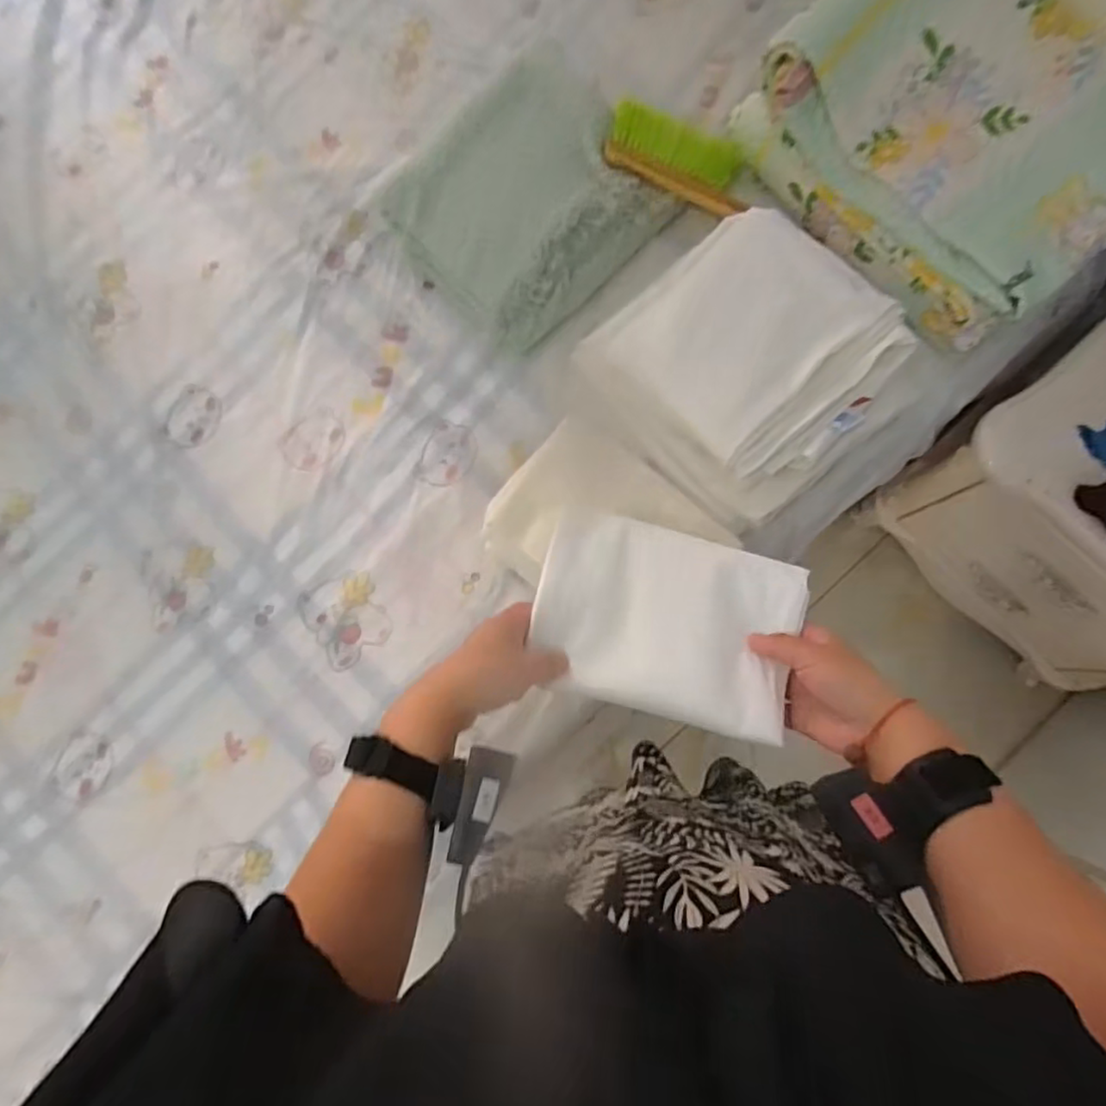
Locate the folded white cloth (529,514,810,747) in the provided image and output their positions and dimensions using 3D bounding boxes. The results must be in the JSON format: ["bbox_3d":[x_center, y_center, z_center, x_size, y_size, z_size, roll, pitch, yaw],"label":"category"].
[{"bbox_3d":[0.088,0.052,0.510,0.200,0.032,0.140,16,85,7],"label":"folded white cloth"}]

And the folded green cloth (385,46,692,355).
[{"bbox_3d":[-0.028,-0.455,0.836,0.318,0.077,0.281,-42,81,-1],"label":"folded green cloth"}]

